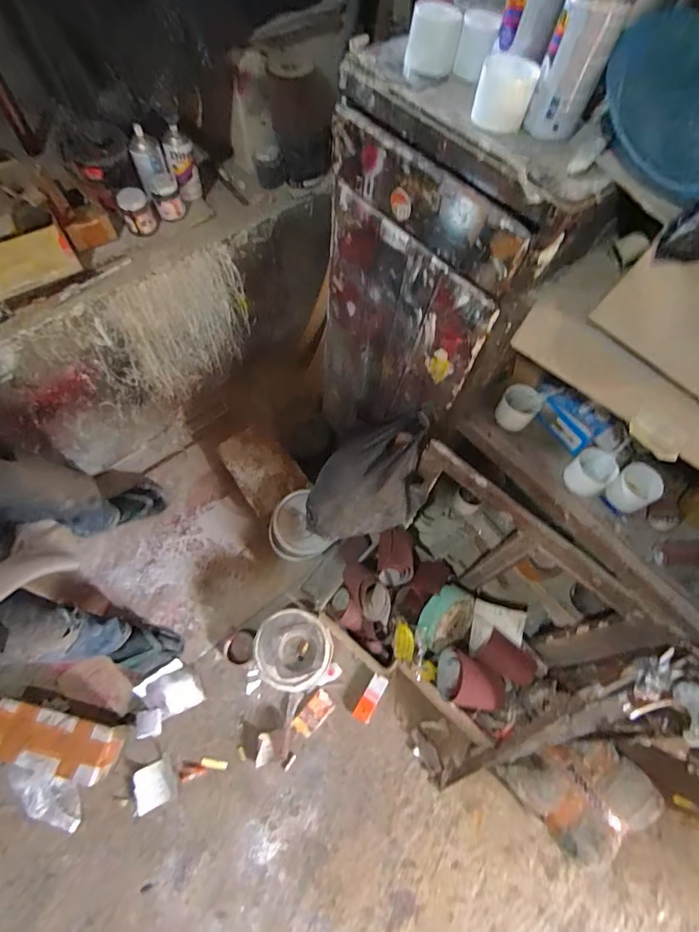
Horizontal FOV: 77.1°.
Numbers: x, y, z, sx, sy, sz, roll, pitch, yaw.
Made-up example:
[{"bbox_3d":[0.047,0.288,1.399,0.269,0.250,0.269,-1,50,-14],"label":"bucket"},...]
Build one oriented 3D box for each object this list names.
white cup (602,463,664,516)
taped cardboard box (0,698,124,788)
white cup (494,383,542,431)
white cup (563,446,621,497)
[{"bbox_3d":[0.461,0.043,0.721,0.073,0.069,0.064,-32,70,-18],"label":"white cup"},{"bbox_3d":[-0.703,0.645,1.031,0.317,0.107,0.124,13,63,2],"label":"taped cardboard box"},{"bbox_3d":[0.297,-0.103,0.775,0.063,0.059,0.058,2,63,-3],"label":"white cup"},{"bbox_3d":[0.407,0.009,0.744,0.069,0.053,0.069,2,63,-3],"label":"white cup"}]

